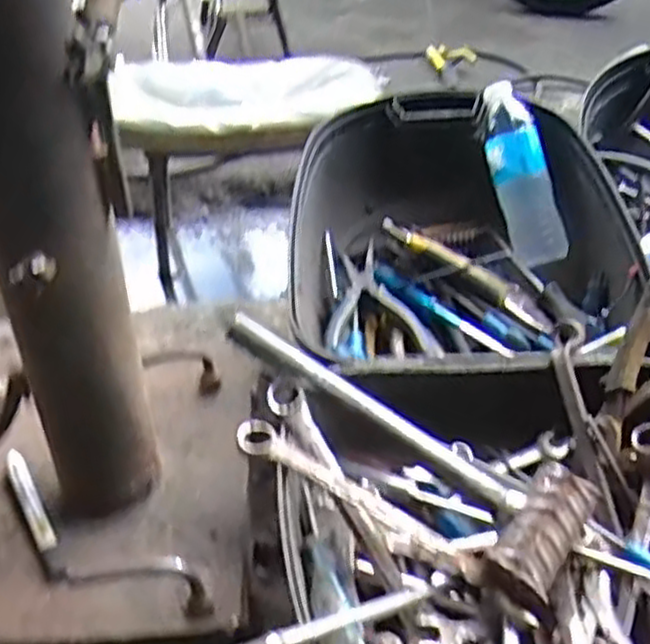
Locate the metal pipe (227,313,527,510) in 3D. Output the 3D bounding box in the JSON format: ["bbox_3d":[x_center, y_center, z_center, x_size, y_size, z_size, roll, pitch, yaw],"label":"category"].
[{"bbox_3d":[0.035,0.071,0.641,0.277,0.022,0.020,31,49,19],"label":"metal pipe"}]

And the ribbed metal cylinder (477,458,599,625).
[{"bbox_3d":[0.162,0.161,0.586,0.050,0.048,0.109,23,69,32],"label":"ribbed metal cylinder"}]

